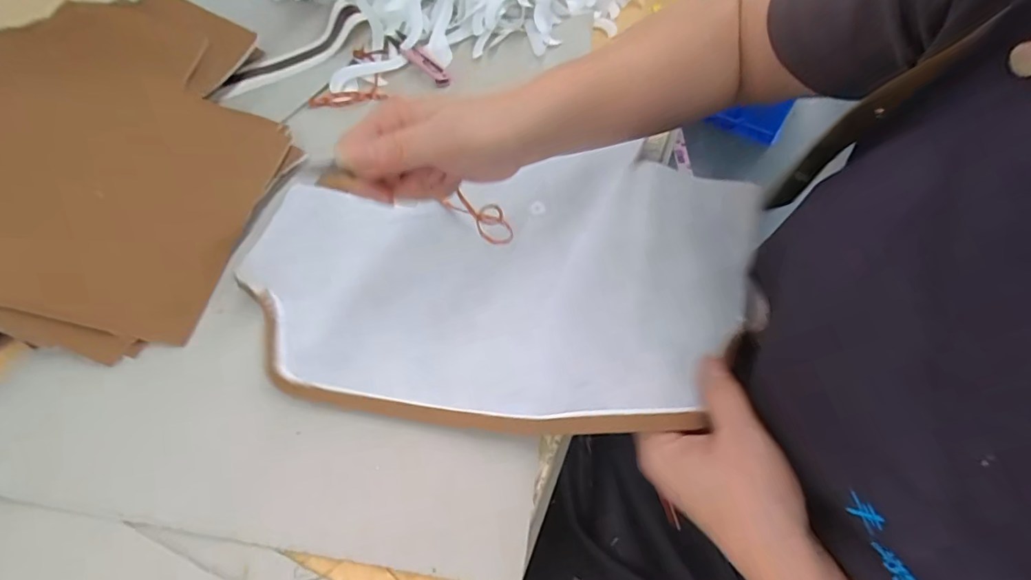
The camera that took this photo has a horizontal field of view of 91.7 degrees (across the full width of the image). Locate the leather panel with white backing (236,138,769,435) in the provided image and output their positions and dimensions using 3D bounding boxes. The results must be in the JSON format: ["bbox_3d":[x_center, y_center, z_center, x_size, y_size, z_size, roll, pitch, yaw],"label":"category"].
[{"bbox_3d":[-0.020,-0.025,0.354,0.364,0.055,0.225,8,57,6],"label":"leather panel with white backing"}]

